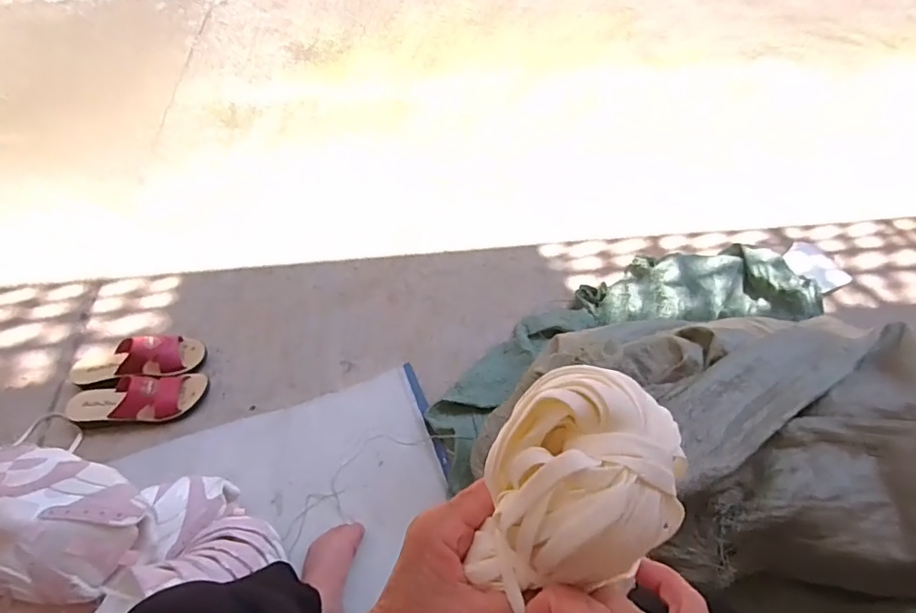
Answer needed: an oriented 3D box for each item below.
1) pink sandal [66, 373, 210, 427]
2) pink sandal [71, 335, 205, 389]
[{"bbox_3d":[-0.577,0.167,0.935,0.233,0.071,0.086,-10,51,-11],"label":"pink sandal"},{"bbox_3d":[-0.601,0.103,0.984,0.233,0.072,0.091,-9,51,-11],"label":"pink sandal"}]

